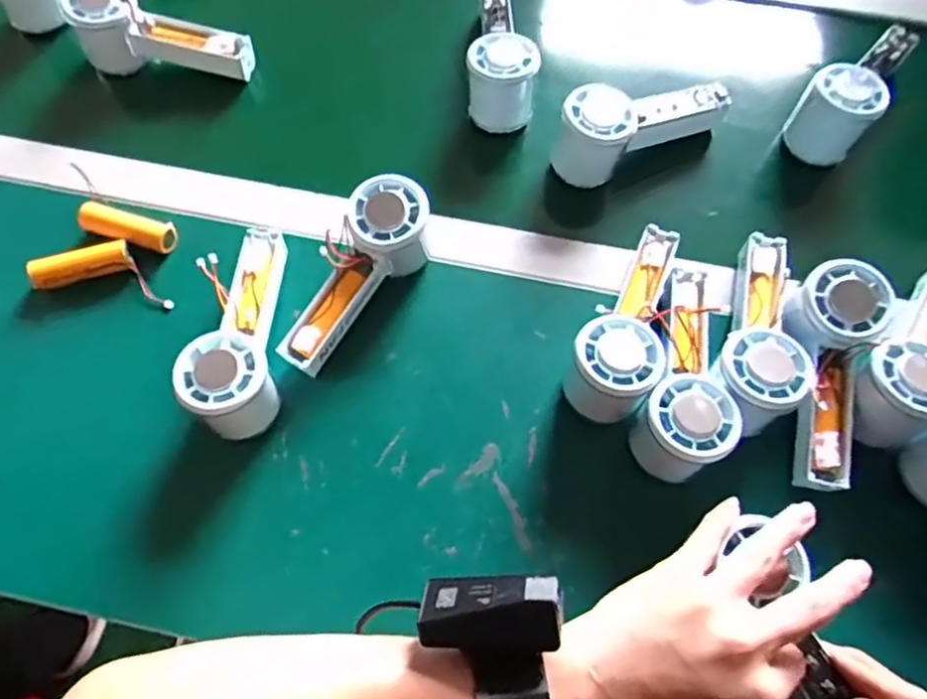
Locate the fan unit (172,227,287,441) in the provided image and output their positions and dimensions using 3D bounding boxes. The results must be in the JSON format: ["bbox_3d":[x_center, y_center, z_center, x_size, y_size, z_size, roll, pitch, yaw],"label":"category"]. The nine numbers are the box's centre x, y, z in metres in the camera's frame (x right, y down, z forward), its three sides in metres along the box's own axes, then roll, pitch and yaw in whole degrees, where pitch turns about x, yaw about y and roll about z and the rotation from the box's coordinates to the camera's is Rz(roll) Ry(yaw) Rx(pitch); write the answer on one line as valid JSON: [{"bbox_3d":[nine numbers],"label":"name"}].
[{"bbox_3d":[-0.158,-0.016,0.461,0.057,0.061,0.152,-4,67,-2],"label":"fan unit"}]

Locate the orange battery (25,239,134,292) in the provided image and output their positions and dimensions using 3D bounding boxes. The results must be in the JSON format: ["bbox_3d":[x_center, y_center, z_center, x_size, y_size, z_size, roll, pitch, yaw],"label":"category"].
[{"bbox_3d":[-0.289,-0.062,0.497,0.071,0.023,0.022,-18,68,-8],"label":"orange battery"}]

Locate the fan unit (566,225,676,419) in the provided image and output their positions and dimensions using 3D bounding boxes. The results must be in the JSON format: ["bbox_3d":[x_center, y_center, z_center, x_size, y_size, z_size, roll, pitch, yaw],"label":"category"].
[{"bbox_3d":[0.118,-0.021,0.467,0.052,0.066,0.152,23,68,9],"label":"fan unit"}]

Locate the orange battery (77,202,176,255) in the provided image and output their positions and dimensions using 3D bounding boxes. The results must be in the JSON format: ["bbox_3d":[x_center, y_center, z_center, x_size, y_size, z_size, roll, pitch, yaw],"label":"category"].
[{"bbox_3d":[-0.259,-0.093,0.508,0.072,0.023,0.023,13,67,5],"label":"orange battery"}]

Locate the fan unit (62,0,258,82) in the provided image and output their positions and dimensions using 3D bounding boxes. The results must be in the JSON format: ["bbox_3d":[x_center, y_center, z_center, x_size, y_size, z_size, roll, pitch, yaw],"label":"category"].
[{"bbox_3d":[-0.259,-0.270,0.574,0.151,0.067,0.046,12,68,-11],"label":"fan unit"}]

